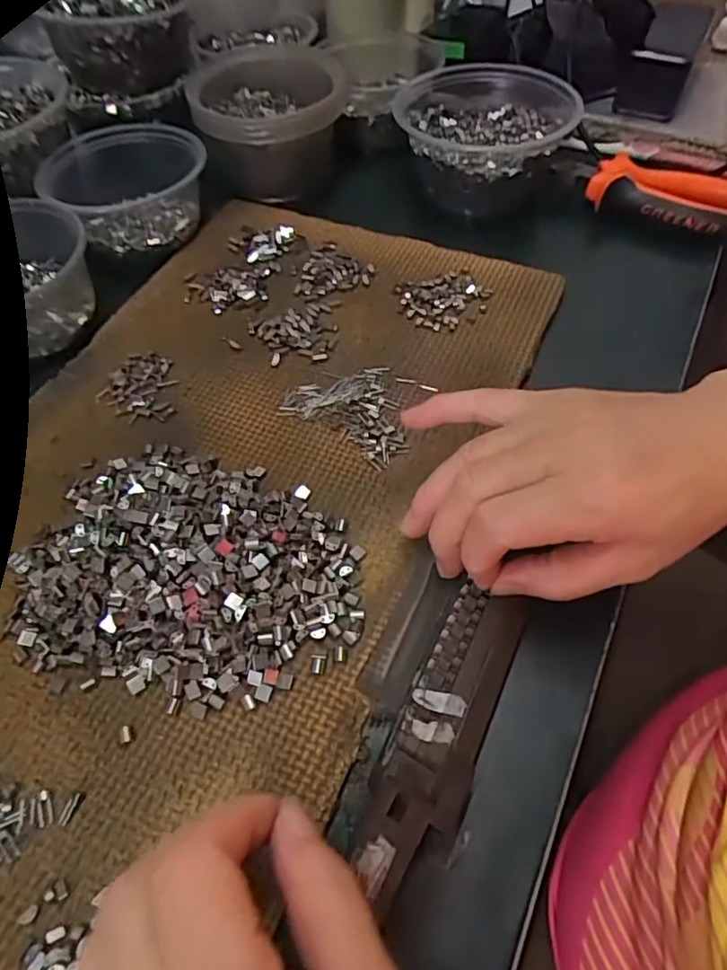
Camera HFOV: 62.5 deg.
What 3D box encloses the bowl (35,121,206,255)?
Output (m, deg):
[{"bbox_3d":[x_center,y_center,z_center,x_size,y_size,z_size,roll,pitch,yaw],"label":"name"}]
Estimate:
[{"bbox_3d":[-0.182,-0.222,0.439,0.122,0.044,0.098,23,59,16],"label":"bowl"}]

